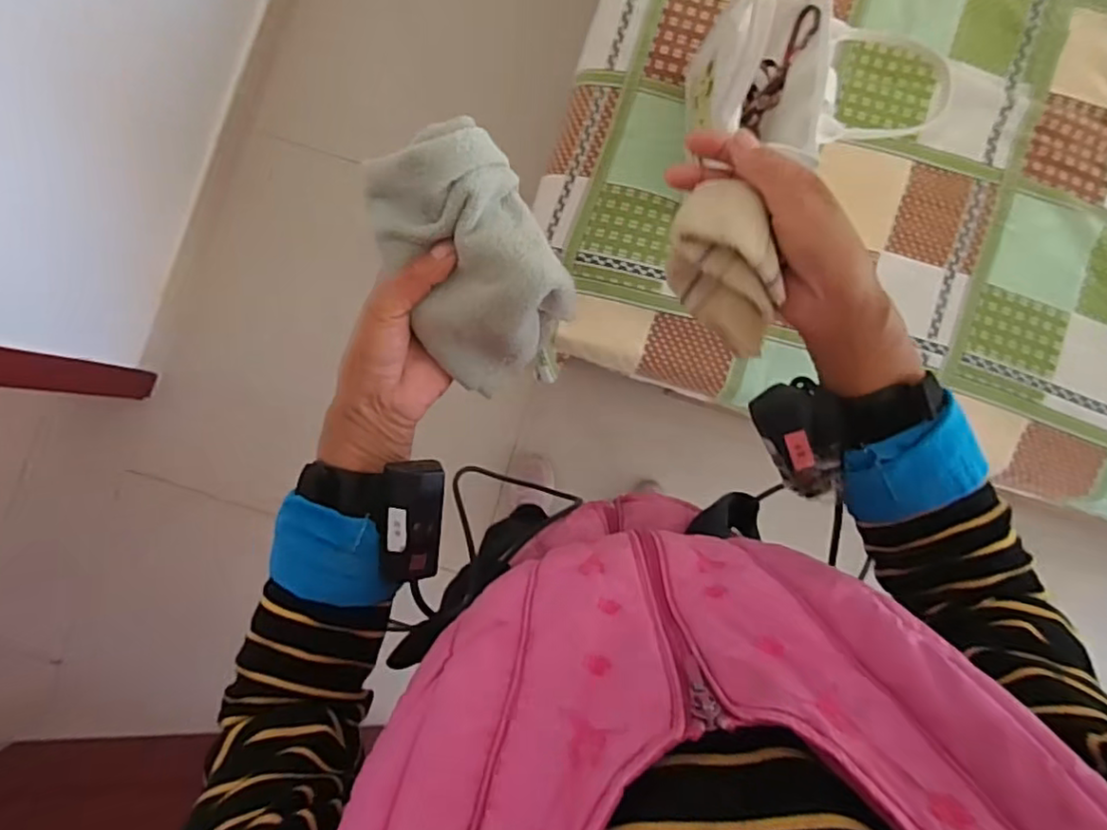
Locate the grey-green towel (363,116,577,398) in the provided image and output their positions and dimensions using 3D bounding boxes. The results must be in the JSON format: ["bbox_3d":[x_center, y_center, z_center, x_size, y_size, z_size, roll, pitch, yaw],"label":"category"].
[{"bbox_3d":[-0.047,-0.093,0.378,0.093,0.068,0.146,-29,89,-1],"label":"grey-green towel"}]

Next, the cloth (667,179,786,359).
[{"bbox_3d":[0.098,-0.085,0.382,0.051,0.045,0.100,-16,89,0],"label":"cloth"}]

